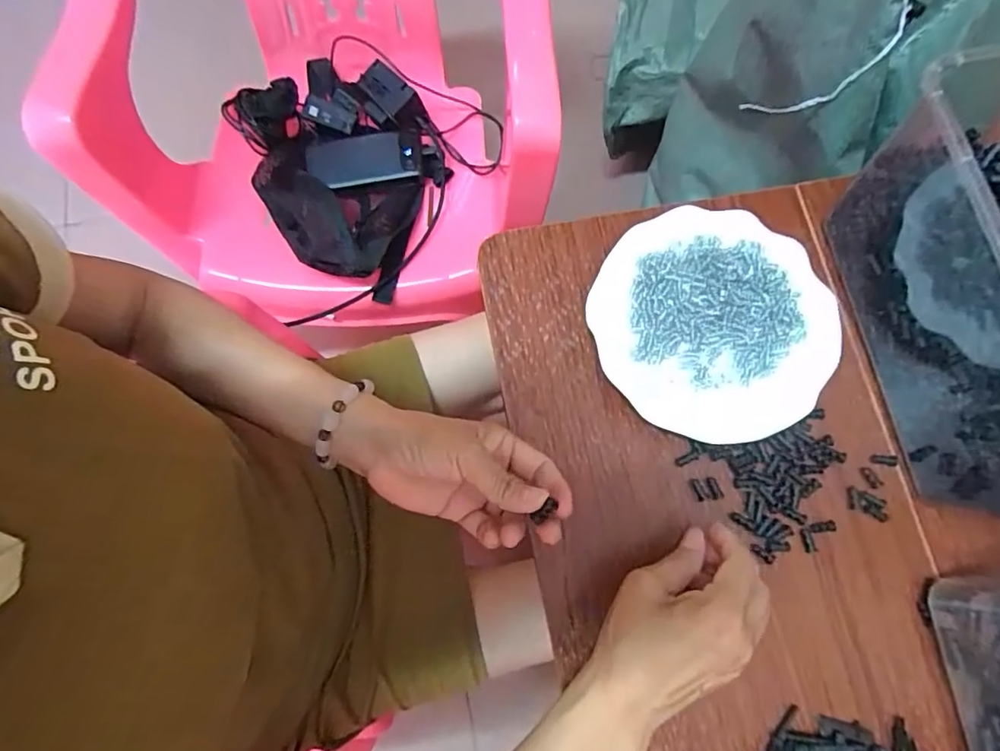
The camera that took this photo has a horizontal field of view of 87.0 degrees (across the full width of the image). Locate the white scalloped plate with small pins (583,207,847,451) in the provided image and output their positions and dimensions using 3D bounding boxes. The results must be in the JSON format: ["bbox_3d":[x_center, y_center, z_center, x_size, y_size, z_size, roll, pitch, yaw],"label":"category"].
[{"bbox_3d":[0.167,-0.040,0.419,0.183,0.032,0.179,0,76,-1],"label":"white scalloped plate with small pins"}]

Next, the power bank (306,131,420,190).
[{"bbox_3d":[-0.180,-0.282,0.695,0.146,0.026,0.067,-7,77,-2],"label":"power bank"}]

